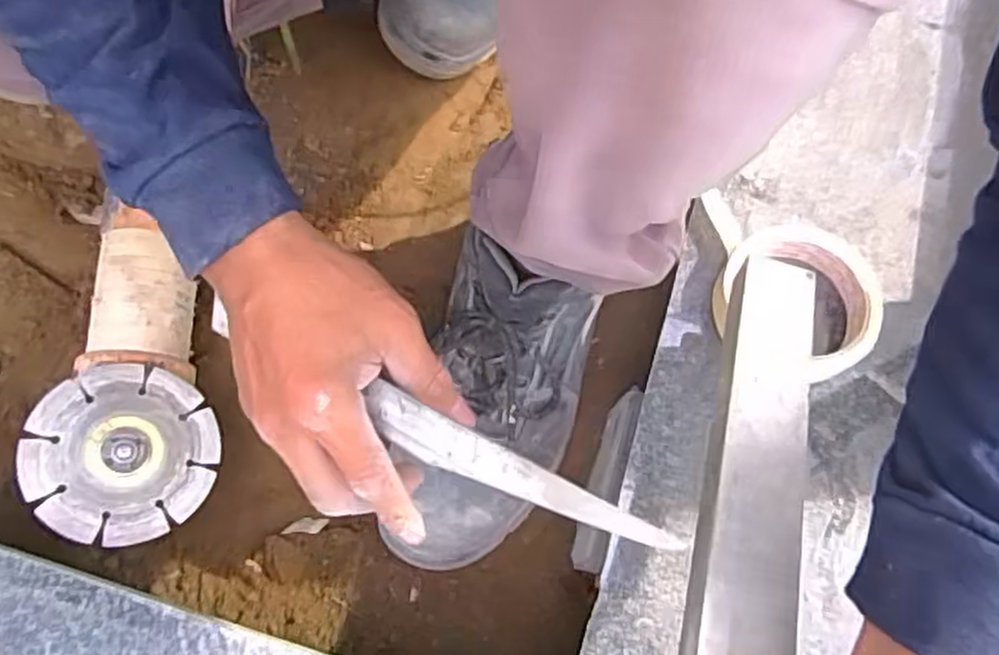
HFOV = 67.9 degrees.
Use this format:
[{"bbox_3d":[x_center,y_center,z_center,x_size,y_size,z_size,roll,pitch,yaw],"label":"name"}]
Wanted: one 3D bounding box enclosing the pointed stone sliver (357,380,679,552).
[{"bbox_3d":[0.001,0.056,0.296,0.148,0.013,0.018,18,66,34],"label":"pointed stone sliver"}]

